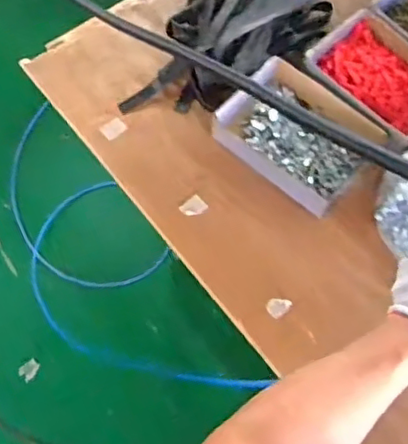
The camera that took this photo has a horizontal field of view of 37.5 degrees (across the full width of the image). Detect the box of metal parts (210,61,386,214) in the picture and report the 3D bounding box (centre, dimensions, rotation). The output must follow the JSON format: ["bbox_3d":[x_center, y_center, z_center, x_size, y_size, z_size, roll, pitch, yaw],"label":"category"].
[{"bbox_3d":[0.158,-0.150,0.998,0.229,0.070,0.177,41,71,14],"label":"box of metal parts"}]

